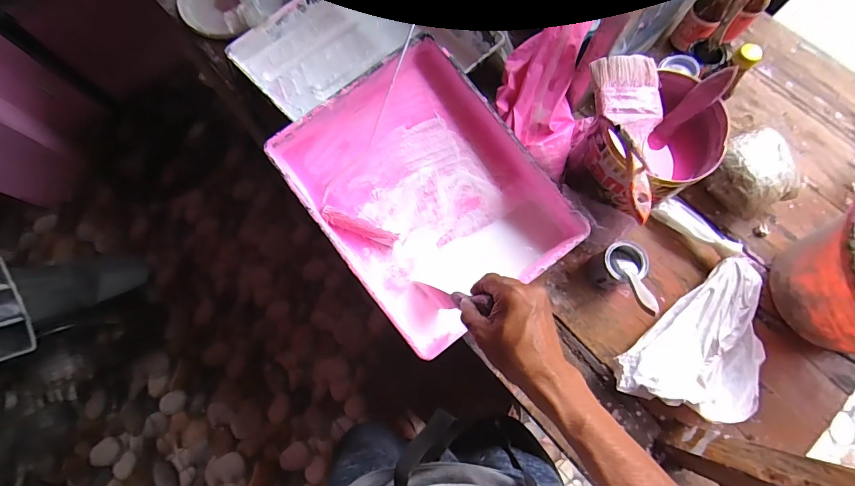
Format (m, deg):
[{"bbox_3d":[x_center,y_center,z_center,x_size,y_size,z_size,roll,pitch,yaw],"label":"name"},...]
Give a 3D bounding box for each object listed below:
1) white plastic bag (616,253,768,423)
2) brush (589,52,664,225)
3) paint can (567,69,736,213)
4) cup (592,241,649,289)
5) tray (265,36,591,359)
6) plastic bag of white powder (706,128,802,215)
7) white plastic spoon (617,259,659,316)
[{"bbox_3d":[0.377,0.141,0.516,0.253,0.059,0.136,-36,76,-9],"label":"white plastic bag"},{"bbox_3d":[0.238,-0.127,0.443,0.075,0.014,0.201,-3,74,0],"label":"brush"},{"bbox_3d":[0.283,-0.104,0.518,0.150,0.176,0.137,0,74,1],"label":"paint can"},{"bbox_3d":[0.266,0.031,0.544,0.055,0.068,0.052,0,74,1],"label":"cup"},{"bbox_3d":[-0.002,-0.066,0.537,0.275,0.100,0.345,-37,76,-9],"label":"tray"},{"bbox_3d":[0.466,-0.097,0.569,0.094,0.079,0.107,-20,74,-5],"label":"plastic bag of white powder"},{"bbox_3d":[0.262,0.050,0.487,0.020,0.123,0.011,13,116,5],"label":"white plastic spoon"}]

